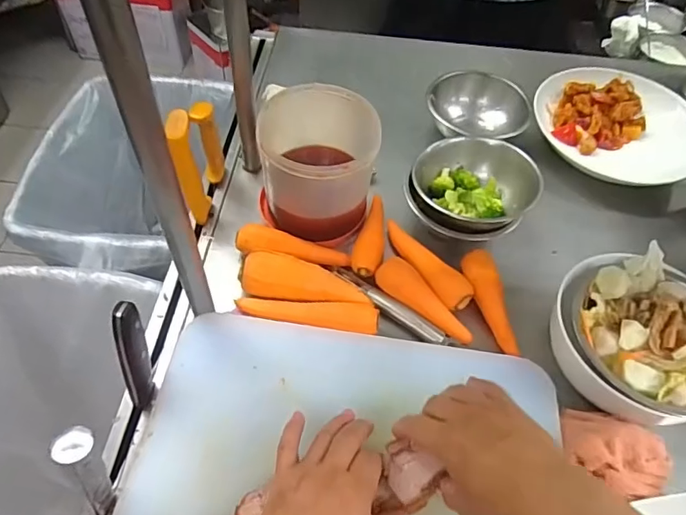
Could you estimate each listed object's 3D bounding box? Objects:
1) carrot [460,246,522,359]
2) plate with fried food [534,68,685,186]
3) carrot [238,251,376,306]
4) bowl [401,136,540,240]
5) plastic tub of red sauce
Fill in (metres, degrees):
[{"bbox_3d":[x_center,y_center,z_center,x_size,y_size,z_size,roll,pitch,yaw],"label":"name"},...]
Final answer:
[{"bbox_3d":[0.173,0.049,0.584,0.031,0.034,0.127,-8,54,-10],"label":"carrot"},{"bbox_3d":[0.420,-0.214,0.771,0.237,0.052,0.205,27,56,16],"label":"plate with fried food"},{"bbox_3d":[-0.043,0.026,0.566,0.144,0.041,0.036,7,53,2],"label":"carrot"},{"bbox_3d":[0.164,-0.087,0.637,0.153,0.082,0.124,22,55,13],"label":"bowl"},{"bbox_3d":[-0.026,-0.109,0.617,0.127,0.140,0.135,2,53,-2],"label":"plastic tub of red sauce"}]

